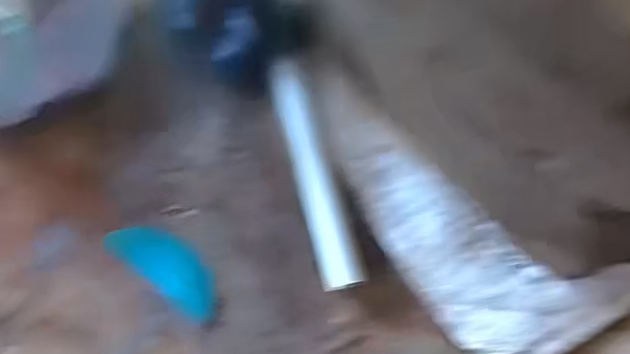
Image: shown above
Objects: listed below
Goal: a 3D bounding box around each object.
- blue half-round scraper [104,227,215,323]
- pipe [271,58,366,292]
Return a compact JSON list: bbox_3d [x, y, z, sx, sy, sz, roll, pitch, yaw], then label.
[{"bbox_3d":[-0.132,0.080,0.548,0.120,0.005,0.047,35,72,16],"label":"blue half-round scraper"},{"bbox_3d":[-0.002,-0.007,0.567,0.035,0.025,0.232,-14,66,-4],"label":"pipe"}]

